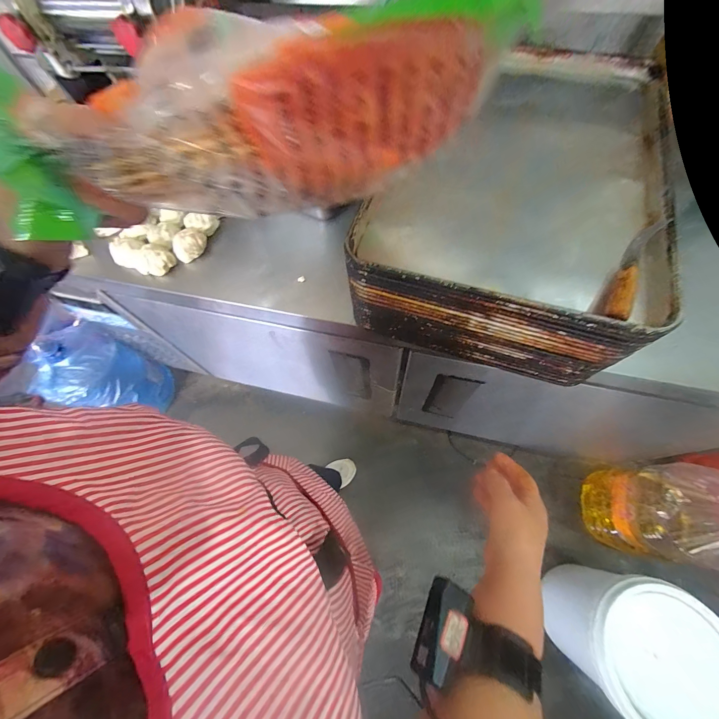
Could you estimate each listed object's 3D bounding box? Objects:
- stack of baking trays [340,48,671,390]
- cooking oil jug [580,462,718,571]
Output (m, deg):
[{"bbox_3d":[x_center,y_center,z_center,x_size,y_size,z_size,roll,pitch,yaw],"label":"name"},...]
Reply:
[{"bbox_3d":[0.270,-0.303,0.563,0.398,0.172,0.613,17,67,11],"label":"stack of baking trays"},{"bbox_3d":[0.912,0.439,0.883,0.223,0.488,0.255,4,65,5],"label":"cooking oil jug"}]

